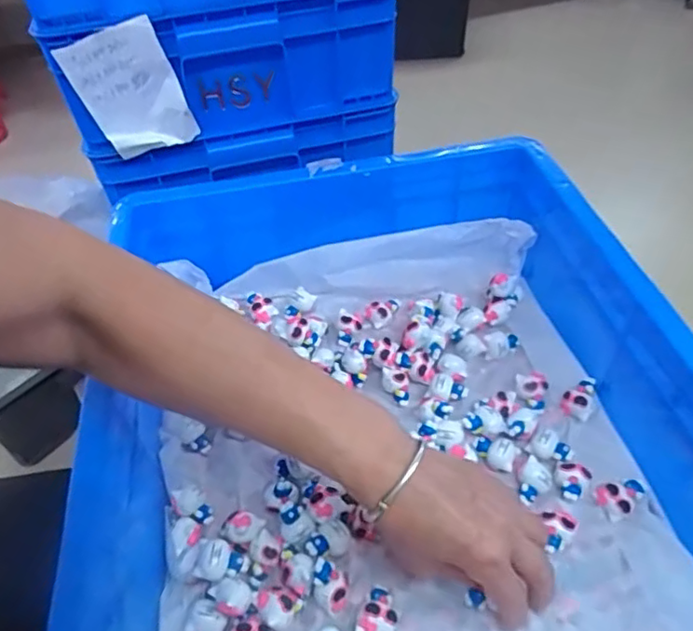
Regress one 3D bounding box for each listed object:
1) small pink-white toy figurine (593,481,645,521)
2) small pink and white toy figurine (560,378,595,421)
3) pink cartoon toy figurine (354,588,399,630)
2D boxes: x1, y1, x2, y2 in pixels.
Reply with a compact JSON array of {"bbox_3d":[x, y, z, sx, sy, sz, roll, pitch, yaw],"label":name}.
[{"bbox_3d":[0.199,0.131,0.428,0.027,0.018,0.025,-27,50,-20],"label":"small pink-white toy figurine"},{"bbox_3d":[0.190,0.067,0.482,0.024,0.020,0.028,17,50,19],"label":"small pink and white toy figurine"},{"bbox_3d":[0.022,0.195,0.382,0.023,0.016,0.030,13,49,16],"label":"pink cartoon toy figurine"}]

